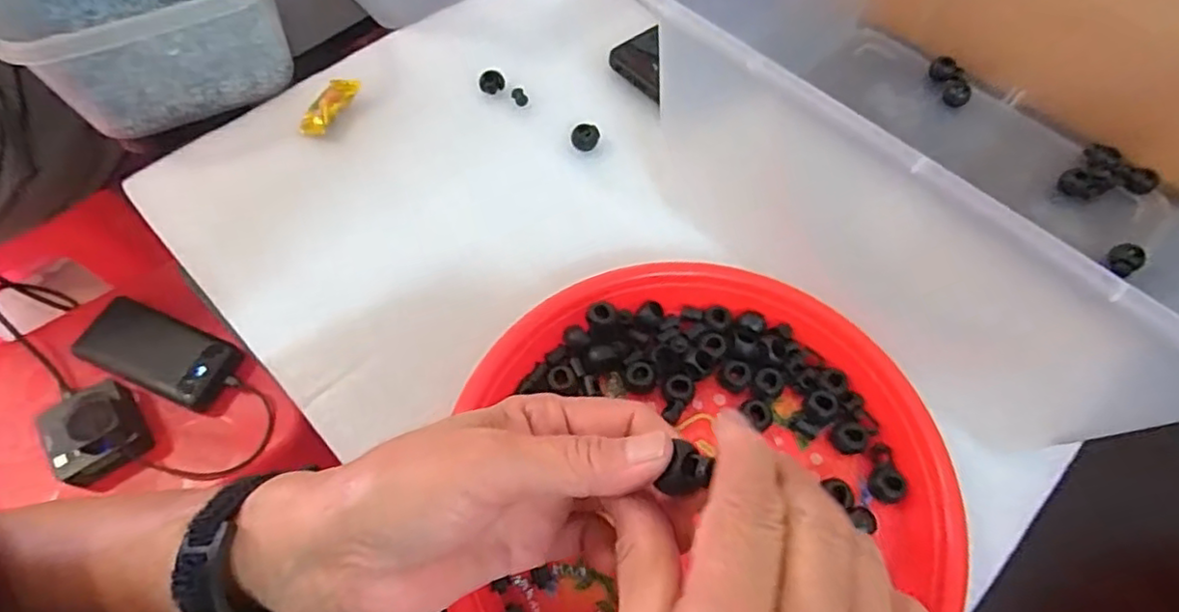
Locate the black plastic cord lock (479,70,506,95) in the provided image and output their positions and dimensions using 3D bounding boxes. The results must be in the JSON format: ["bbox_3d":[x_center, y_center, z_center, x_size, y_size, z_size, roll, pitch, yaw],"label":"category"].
[{"bbox_3d":[-0.069,-0.159,0.456,0.018,0.012,0.014,-8,65,-5],"label":"black plastic cord lock"}]

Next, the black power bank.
[{"bbox_3d":[-0.440,0.046,0.652,0.165,0.020,0.074,21,64,10],"label":"black power bank"}]

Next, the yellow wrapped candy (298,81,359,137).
[{"bbox_3d":[-0.181,-0.139,0.443,0.017,0.015,0.048,34,69,14],"label":"yellow wrapped candy"}]

